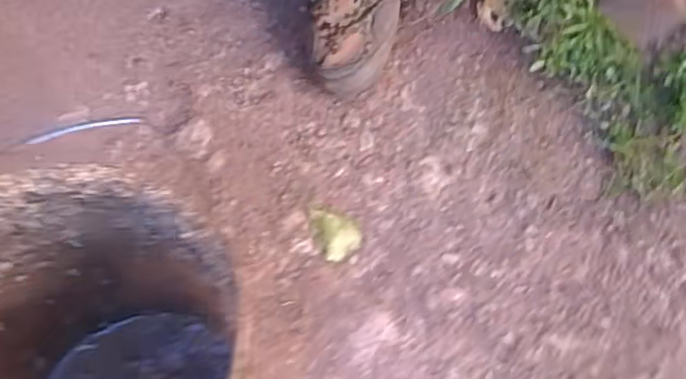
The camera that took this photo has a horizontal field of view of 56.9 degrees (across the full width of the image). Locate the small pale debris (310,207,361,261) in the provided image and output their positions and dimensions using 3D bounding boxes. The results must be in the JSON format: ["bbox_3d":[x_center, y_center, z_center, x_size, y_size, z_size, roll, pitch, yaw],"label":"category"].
[{"bbox_3d":[-0.009,0.036,0.568,0.037,0.008,0.051,-32,70,-10],"label":"small pale debris"}]

